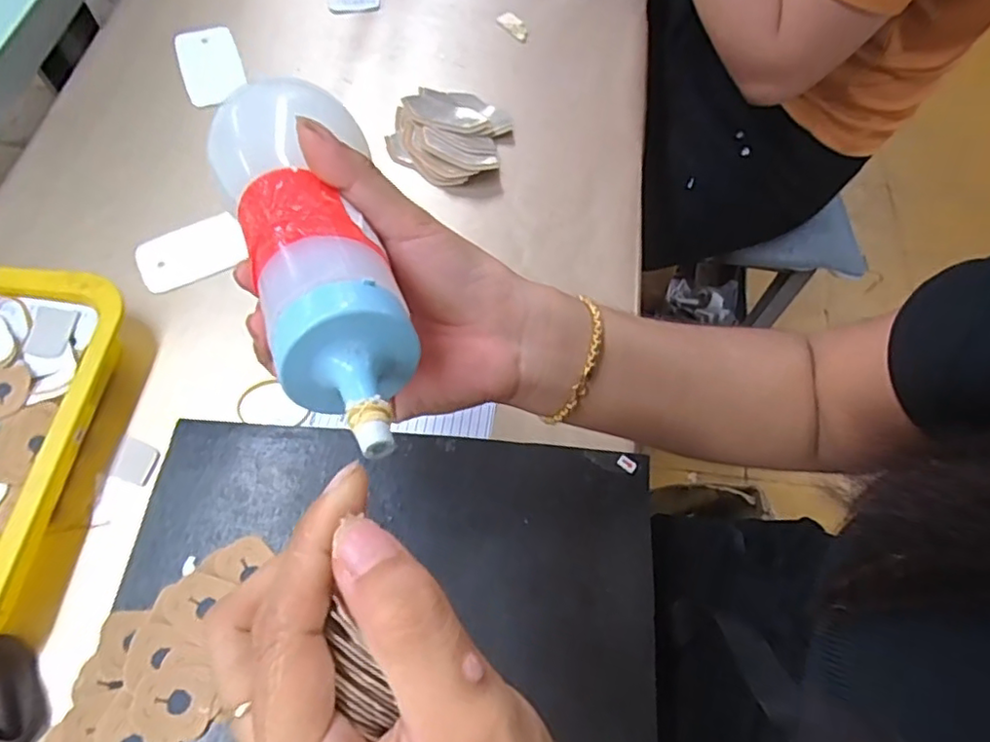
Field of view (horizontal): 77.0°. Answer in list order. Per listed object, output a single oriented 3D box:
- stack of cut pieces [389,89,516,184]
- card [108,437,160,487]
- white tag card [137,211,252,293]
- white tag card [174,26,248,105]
[{"bbox_3d":[-0.040,-0.211,0.543,0.096,0.020,0.105,13,63,4],"label":"stack of cut pieces"},{"bbox_3d":[-0.235,0.059,0.406,0.029,0.004,0.027,17,64,6],"label":"card"},{"bbox_3d":[-0.234,-0.091,0.481,0.083,0.004,0.052,-21,66,-3],"label":"white tag card"},{"bbox_3d":[-0.265,-0.286,0.580,0.054,0.006,0.103,-18,66,-11],"label":"white tag card"}]

